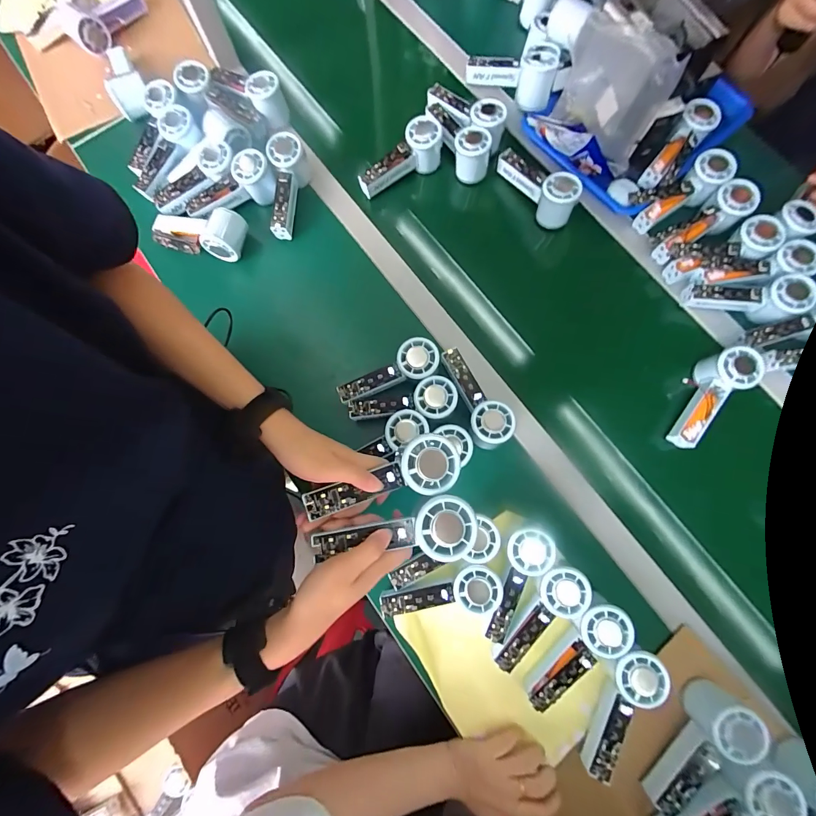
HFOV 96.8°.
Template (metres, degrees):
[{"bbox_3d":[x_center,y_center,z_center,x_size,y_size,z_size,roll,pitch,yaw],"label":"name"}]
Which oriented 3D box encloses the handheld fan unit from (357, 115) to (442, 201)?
[{"bbox_3d":[-0.018,-0.413,0.600,0.148,0.056,0.053,-28,79,-4],"label":"handheld fan unit"}]

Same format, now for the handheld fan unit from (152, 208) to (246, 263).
[{"bbox_3d":[-0.334,-0.277,0.572,0.156,0.054,0.061,5,79,2],"label":"handheld fan unit"}]

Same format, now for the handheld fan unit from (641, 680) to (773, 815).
[{"bbox_3d":[0.334,0.397,0.416,0.150,0.058,0.059,-40,81,-6],"label":"handheld fan unit"}]

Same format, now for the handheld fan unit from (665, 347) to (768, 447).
[{"bbox_3d":[0.426,-0.013,0.509,0.057,0.051,0.156,33,94,7],"label":"handheld fan unit"}]

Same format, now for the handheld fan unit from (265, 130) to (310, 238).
[{"bbox_3d":[-0.198,-0.357,0.591,0.059,0.051,0.156,8,95,3],"label":"handheld fan unit"}]

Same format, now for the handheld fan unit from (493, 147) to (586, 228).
[{"bbox_3d":[0.210,-0.363,0.583,0.048,0.059,0.151,-35,80,-5],"label":"handheld fan unit"}]

